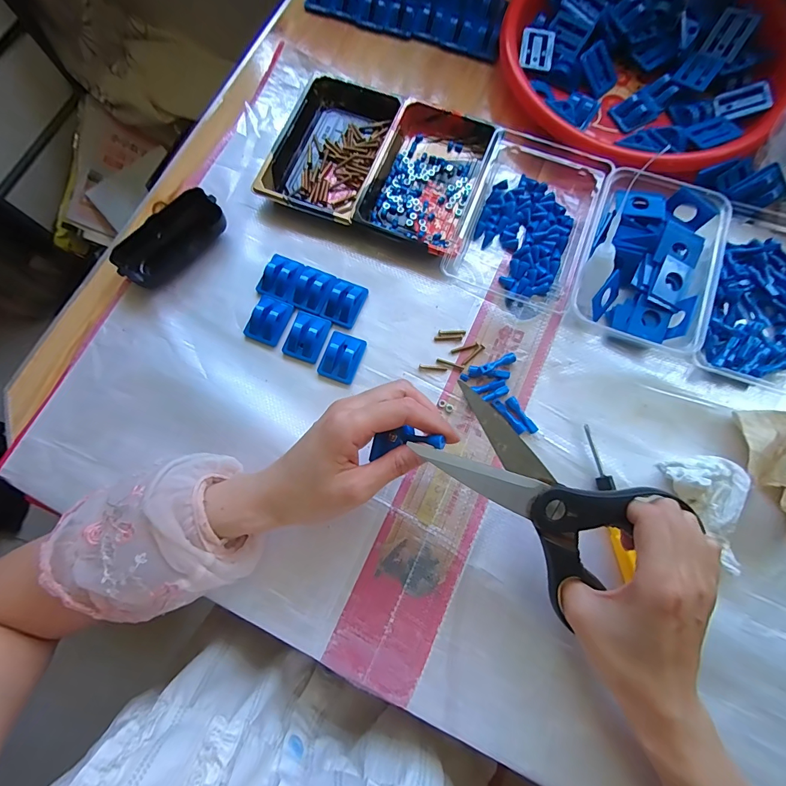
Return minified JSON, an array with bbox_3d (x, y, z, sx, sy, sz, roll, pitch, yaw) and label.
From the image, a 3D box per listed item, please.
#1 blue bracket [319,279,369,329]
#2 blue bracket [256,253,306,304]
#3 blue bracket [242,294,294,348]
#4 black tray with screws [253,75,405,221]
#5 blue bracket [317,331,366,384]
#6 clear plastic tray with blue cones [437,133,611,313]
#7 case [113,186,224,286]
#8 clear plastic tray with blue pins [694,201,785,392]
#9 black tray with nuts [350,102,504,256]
[{"bbox_3d":[-0.047,-0.088,0.374,0.033,0.016,0.044,22,78,6],"label":"blue bracket"},{"bbox_3d":[-0.107,-0.113,0.376,0.038,0.012,0.044,24,78,7],"label":"blue bracket"},{"bbox_3d":[-0.118,-0.071,0.369,0.034,0.011,0.045,23,78,6],"label":"blue bracket"},{"bbox_3d":[-0.061,-0.262,0.409,0.106,0.023,0.177,19,77,6],"label":"black tray with screws"},{"bbox_3d":[-0.048,-0.035,0.361,0.034,0.018,0.046,21,77,6],"label":"blue bracket"},{"bbox_3d":[0.133,-0.175,0.379,0.122,0.033,0.170,17,77,5],"label":"clear plastic tray with blue cones"},{"bbox_3d":[-0.216,-0.149,0.381,0.053,0.025,0.107,42,80,10],"label":"case"},{"bbox_3d":[0.357,-0.091,0.354,0.119,0.032,0.182,16,77,5],"label":"clear plastic tray with blue pins"},{"bbox_3d":[0.038,-0.220,0.393,0.106,0.030,0.164,21,77,6],"label":"black tray with nuts"}]

